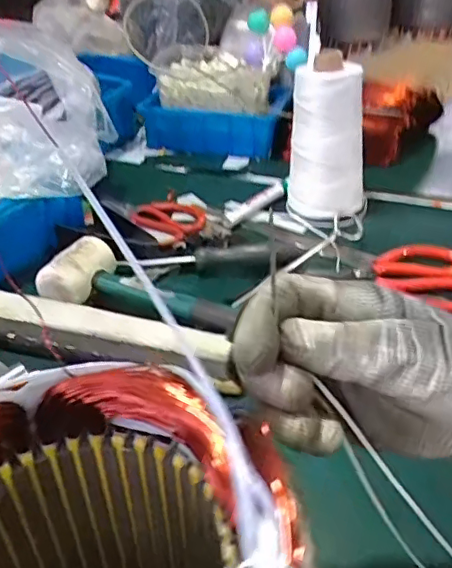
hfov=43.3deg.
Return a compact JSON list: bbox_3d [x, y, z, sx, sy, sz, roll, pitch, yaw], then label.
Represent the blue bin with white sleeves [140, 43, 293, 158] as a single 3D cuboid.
[{"bbox_3d":[-0.016,-0.251,0.798,0.195,0.119,0.105,10,37,18],"label":"blue bin with white sleeves"}]

